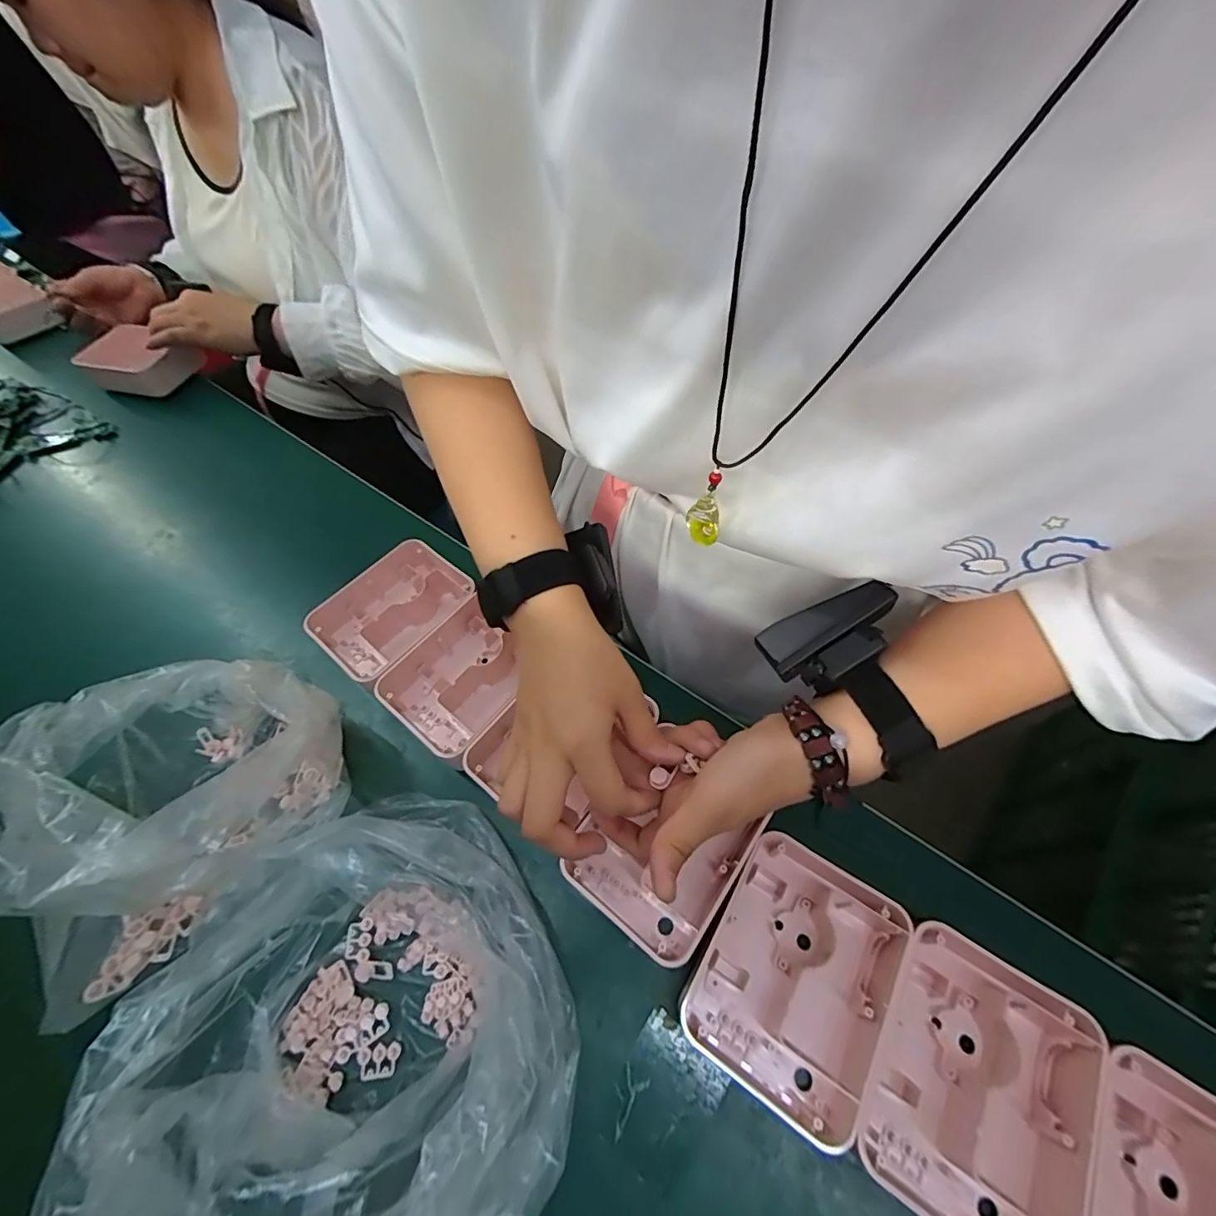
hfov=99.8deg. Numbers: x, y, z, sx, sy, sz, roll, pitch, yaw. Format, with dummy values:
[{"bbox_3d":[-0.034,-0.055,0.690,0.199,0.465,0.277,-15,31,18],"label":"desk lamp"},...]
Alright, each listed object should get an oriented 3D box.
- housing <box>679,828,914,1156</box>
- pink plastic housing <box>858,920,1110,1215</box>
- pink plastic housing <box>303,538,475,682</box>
[{"bbox_3d":[0.113,0.218,0.312,0.103,0.037,0.133,28,63,19],"label":"housing"},{"bbox_3d":[0.201,0.262,0.283,0.103,0.035,0.134,28,62,19],"label":"pink plastic housing"},{"bbox_3d":[-0.192,0.003,0.471,0.098,0.038,0.132,34,64,22],"label":"pink plastic housing"}]

